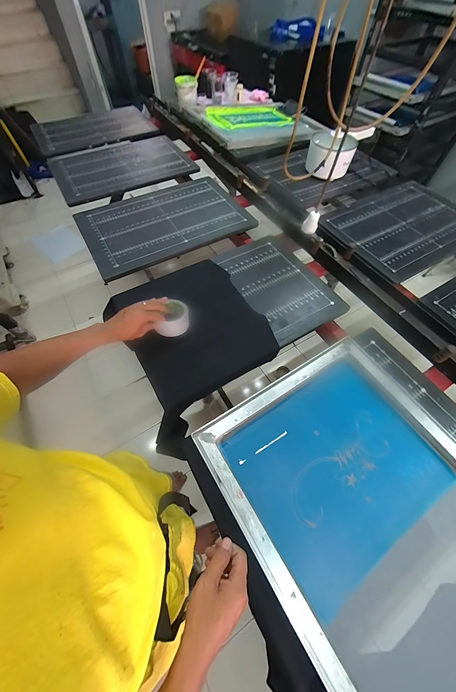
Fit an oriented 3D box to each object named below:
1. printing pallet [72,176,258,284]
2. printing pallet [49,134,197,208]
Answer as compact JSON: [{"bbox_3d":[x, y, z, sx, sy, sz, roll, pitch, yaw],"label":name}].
[{"bbox_3d":[-0.235,-0.477,0.923,0.579,0.026,0.390,-27,64,-15],"label":"printing pallet"},{"bbox_3d":[-0.489,-0.857,1.129,0.590,0.017,0.454,-25,64,-14],"label":"printing pallet"}]

